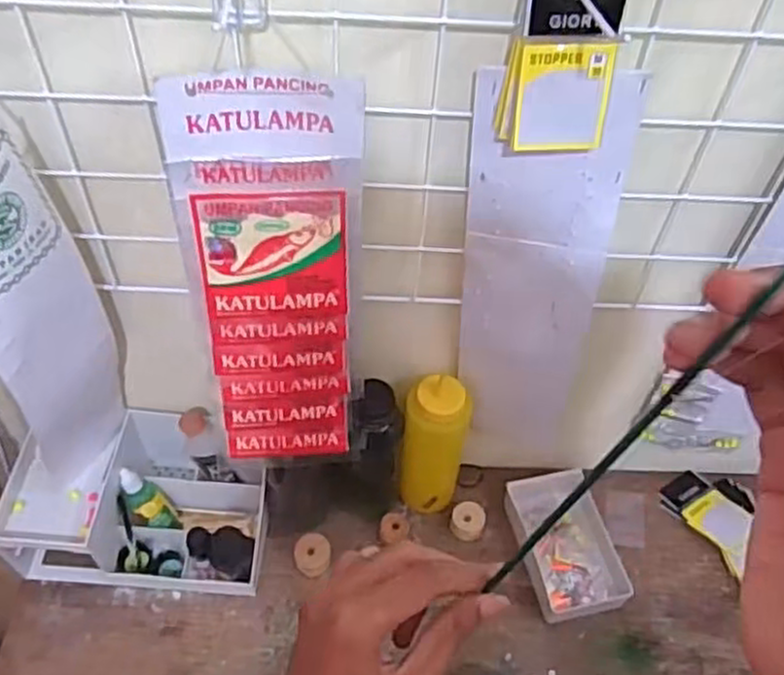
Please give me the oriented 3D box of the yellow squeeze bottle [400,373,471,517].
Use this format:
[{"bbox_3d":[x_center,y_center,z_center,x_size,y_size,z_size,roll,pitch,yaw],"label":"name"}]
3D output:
[{"bbox_3d":[0.038,0.110,0.735,0.061,0.181,0.053,11,53,5],"label":"yellow squeeze bottle"}]

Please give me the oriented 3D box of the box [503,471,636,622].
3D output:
[{"bbox_3d":[0.178,0.208,0.763,0.095,0.037,0.136,-8,53,-10],"label":"box"}]

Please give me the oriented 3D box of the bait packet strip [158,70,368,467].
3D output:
[{"bbox_3d":[-0.081,-0.024,0.542,0.118,0.317,0.074,-2,53,-5],"label":"bait packet strip"}]

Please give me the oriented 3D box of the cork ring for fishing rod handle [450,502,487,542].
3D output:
[{"bbox_3d":[0.079,0.190,0.779,0.034,0.018,0.036,2,52,-2],"label":"cork ring for fishing rod handle"}]

